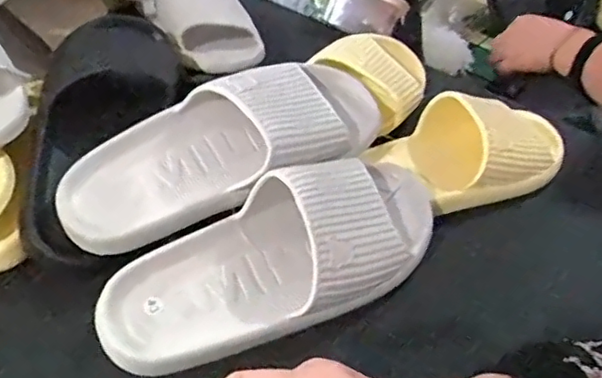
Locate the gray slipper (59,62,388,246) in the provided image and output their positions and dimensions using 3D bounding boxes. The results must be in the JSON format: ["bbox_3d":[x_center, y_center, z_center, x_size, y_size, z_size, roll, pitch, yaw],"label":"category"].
[{"bbox_3d":[-0.054,-0.036,0.511,0.282,0.085,0.108,-16,45,-20],"label":"gray slipper"}]

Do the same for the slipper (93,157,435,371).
[{"bbox_3d":[-0.007,0.043,0.462,0.284,0.070,0.103,-20,47,-24],"label":"slipper"}]

